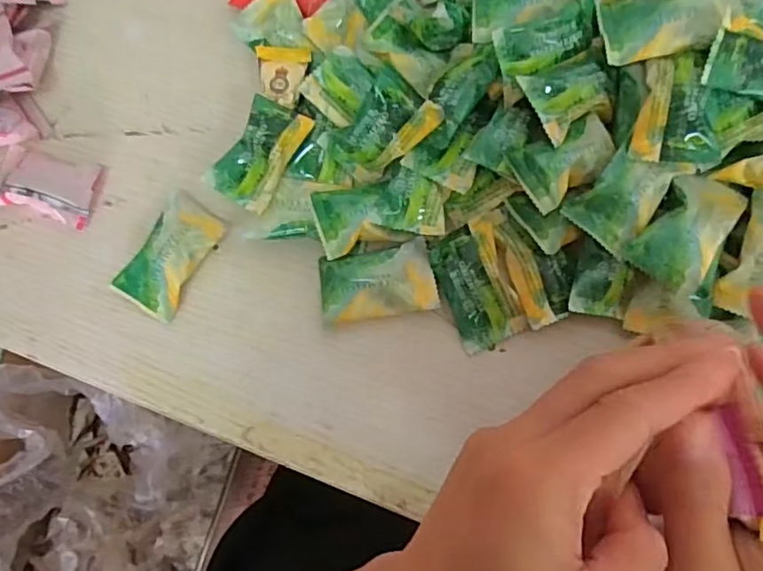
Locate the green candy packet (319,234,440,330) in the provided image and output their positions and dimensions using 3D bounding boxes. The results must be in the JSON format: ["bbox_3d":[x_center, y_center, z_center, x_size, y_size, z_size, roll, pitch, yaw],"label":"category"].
[{"bbox_3d":[-0.003,-0.001,0.331,0.064,0.013,0.038,-10,79,2],"label":"green candy packet"}]

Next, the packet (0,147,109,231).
[{"bbox_3d":[-0.198,-0.059,0.355,0.055,0.015,0.039,14,80,6],"label":"packet"}]

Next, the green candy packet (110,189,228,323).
[{"bbox_3d":[-0.122,-0.016,0.343,0.036,0.016,0.066,32,83,9],"label":"green candy packet"}]

